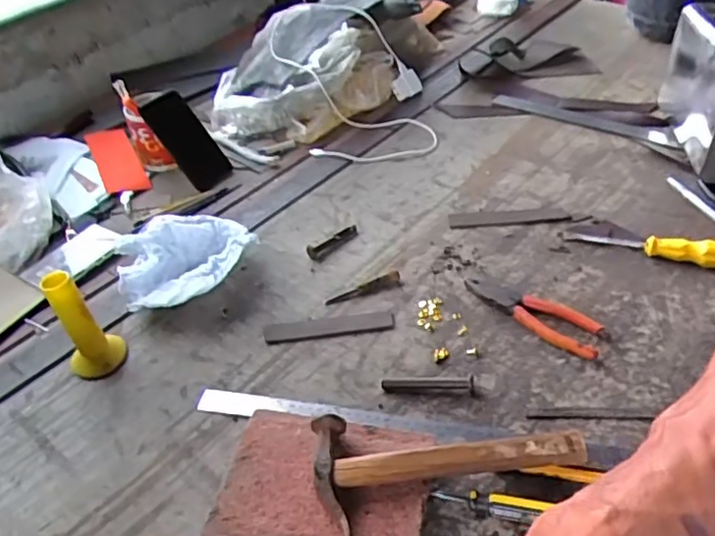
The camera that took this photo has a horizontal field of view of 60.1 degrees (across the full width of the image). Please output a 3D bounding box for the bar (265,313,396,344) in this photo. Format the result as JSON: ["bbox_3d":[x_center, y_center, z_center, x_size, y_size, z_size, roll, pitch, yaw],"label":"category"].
[{"bbox_3d":[-0.033,0.069,0.708,0.147,0.004,0.026,-7,40,1],"label":"bar"}]

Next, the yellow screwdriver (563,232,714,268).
[{"bbox_3d":[0.348,-0.029,0.734,0.193,0.028,0.028,14,44,24],"label":"yellow screwdriver"}]

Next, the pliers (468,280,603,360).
[{"bbox_3d":[0.197,0.043,0.689,0.058,0.019,0.166,-32,45,-27],"label":"pliers"}]

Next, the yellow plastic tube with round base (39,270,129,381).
[{"bbox_3d":[-0.301,0.061,0.674,0.061,0.125,0.051,-34,47,-26],"label":"yellow plastic tube with round base"}]

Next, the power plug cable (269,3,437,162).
[{"bbox_3d":[0.000,-0.324,1.030,0.229,0.139,0.364,-18,41,-12],"label":"power plug cable"}]

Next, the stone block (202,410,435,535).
[{"bbox_3d":[-0.031,0.200,0.549,0.179,0.026,0.137,5,41,14],"label":"stone block"}]

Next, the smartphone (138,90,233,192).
[{"bbox_3d":[-0.262,-0.199,0.960,0.071,0.157,0.016,-39,6,-32],"label":"smartphone"}]

